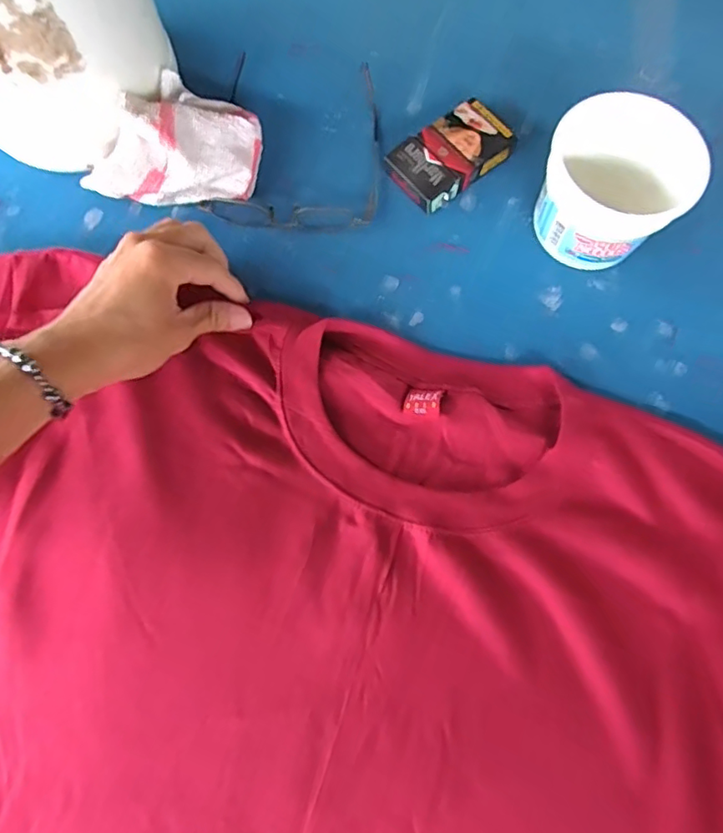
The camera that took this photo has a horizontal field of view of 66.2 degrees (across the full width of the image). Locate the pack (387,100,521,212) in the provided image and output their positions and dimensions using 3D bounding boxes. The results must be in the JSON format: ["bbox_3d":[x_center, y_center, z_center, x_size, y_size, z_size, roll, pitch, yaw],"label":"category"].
[{"bbox_3d":[0.067,-0.198,0.422,0.091,0.023,0.052,-41,78,-11],"label":"pack"}]

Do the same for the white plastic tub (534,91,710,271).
[{"bbox_3d":[0.167,-0.152,0.380,0.090,0.082,0.084,0,74,-1],"label":"white plastic tub"}]

